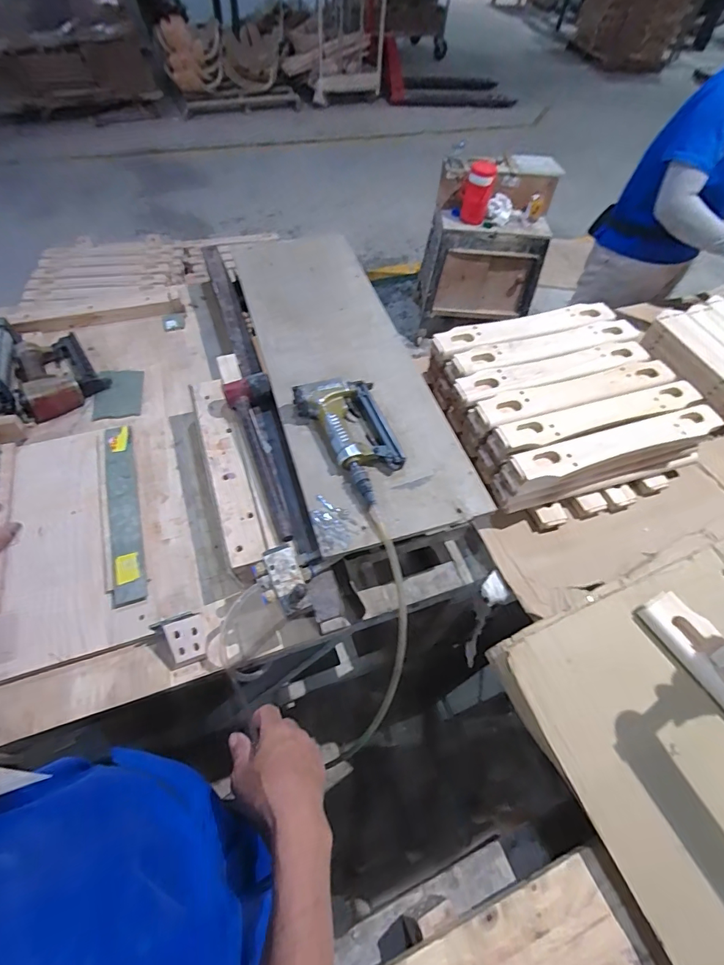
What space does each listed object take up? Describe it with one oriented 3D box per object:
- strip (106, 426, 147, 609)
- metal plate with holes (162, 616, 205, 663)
[{"bbox_3d":[-0.427,0.040,0.779,0.051,0.013,0.380,-15,59,-14],"label":"strip"},{"bbox_3d":[-0.259,0.231,0.640,0.050,0.004,0.058,-12,86,-19],"label":"metal plate with holes"}]

